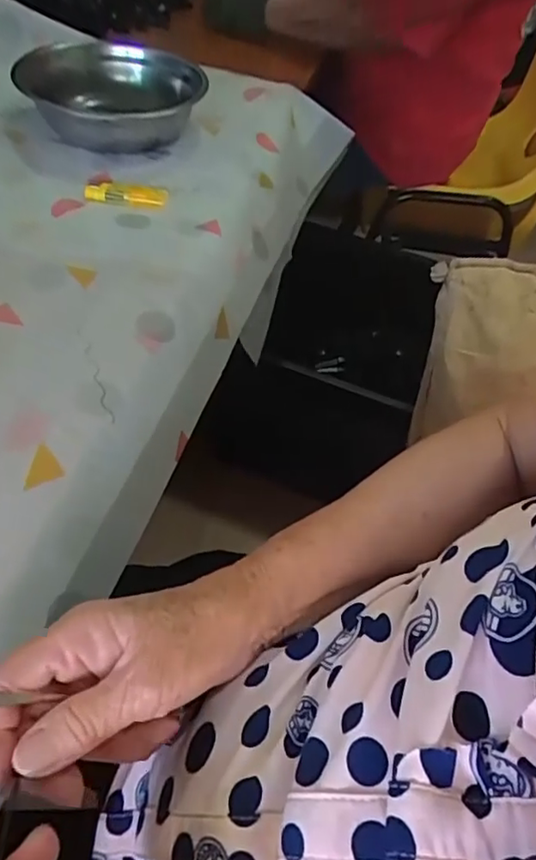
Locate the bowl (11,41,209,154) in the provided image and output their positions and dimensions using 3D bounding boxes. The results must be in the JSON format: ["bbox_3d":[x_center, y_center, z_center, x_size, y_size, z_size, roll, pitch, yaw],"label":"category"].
[{"bbox_3d":[-0.183,-0.405,0.680,0.203,0.064,0.203,4,50,-5],"label":"bowl"}]

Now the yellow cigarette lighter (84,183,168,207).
[{"bbox_3d":[-0.147,-0.241,0.580,0.085,0.015,0.023,7,49,-3],"label":"yellow cigarette lighter"}]

